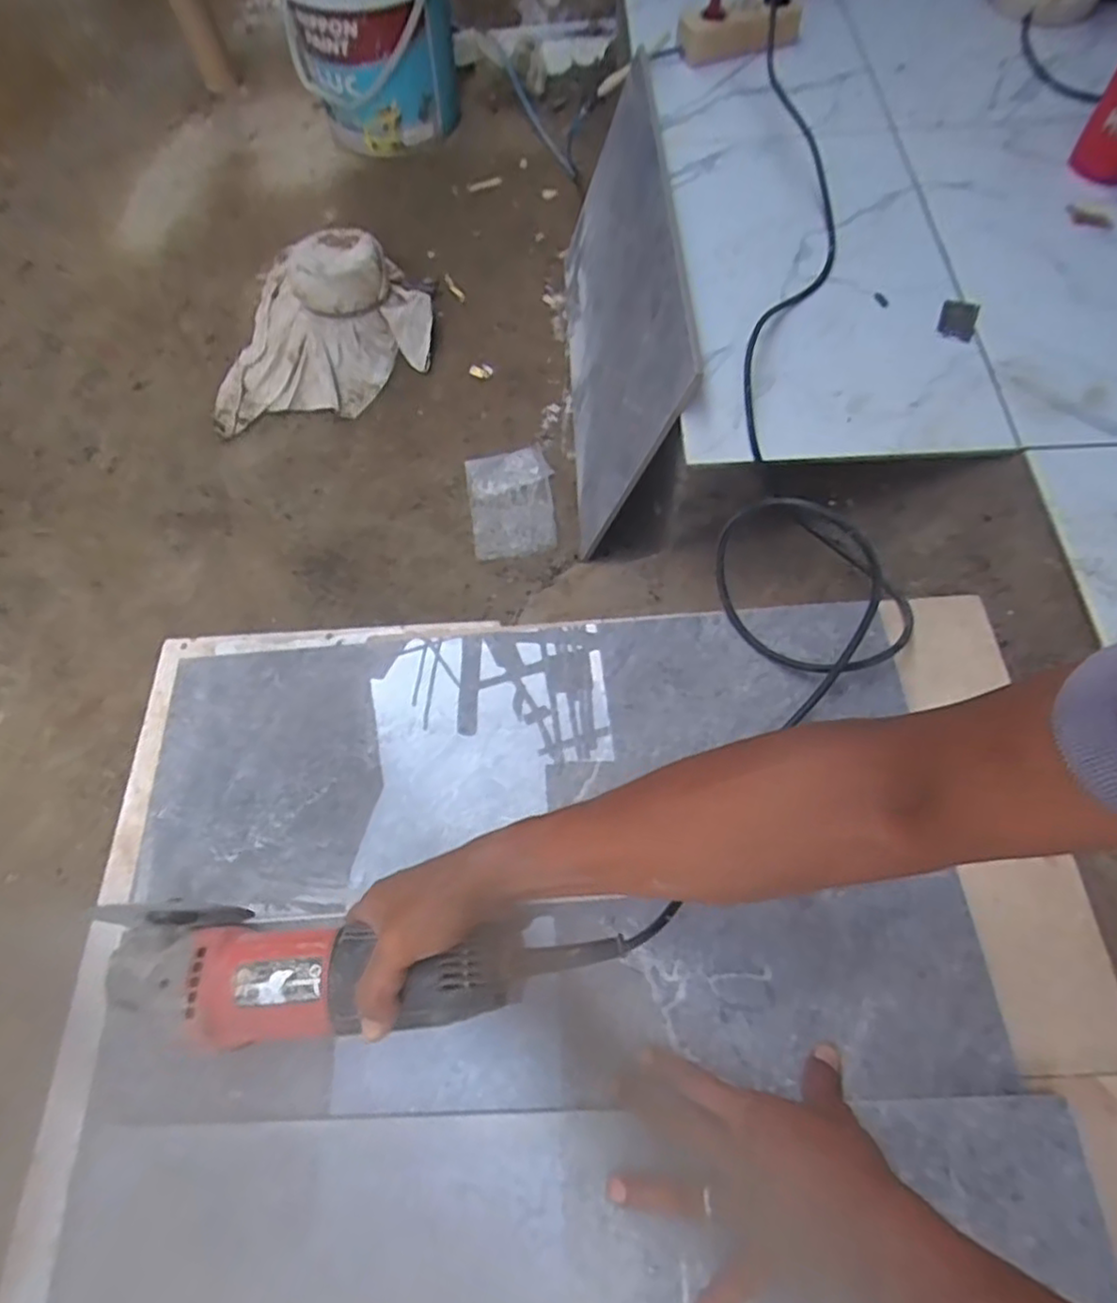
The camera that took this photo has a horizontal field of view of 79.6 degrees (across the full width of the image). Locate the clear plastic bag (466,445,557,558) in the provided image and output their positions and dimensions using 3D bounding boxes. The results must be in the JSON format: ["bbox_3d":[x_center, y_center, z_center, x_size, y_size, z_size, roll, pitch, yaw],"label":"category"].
[{"bbox_3d":[-0.064,-0.205,0.913,0.111,0.011,0.173,-8,64,-2],"label":"clear plastic bag"}]

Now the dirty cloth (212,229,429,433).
[{"bbox_3d":[-0.360,-0.503,1.000,0.324,0.141,0.295,-5,64,0],"label":"dirty cloth"}]

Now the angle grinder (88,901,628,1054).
[{"bbox_3d":[-0.128,0.207,0.429,0.311,0.082,0.073,0,64,3],"label":"angle grinder"}]

